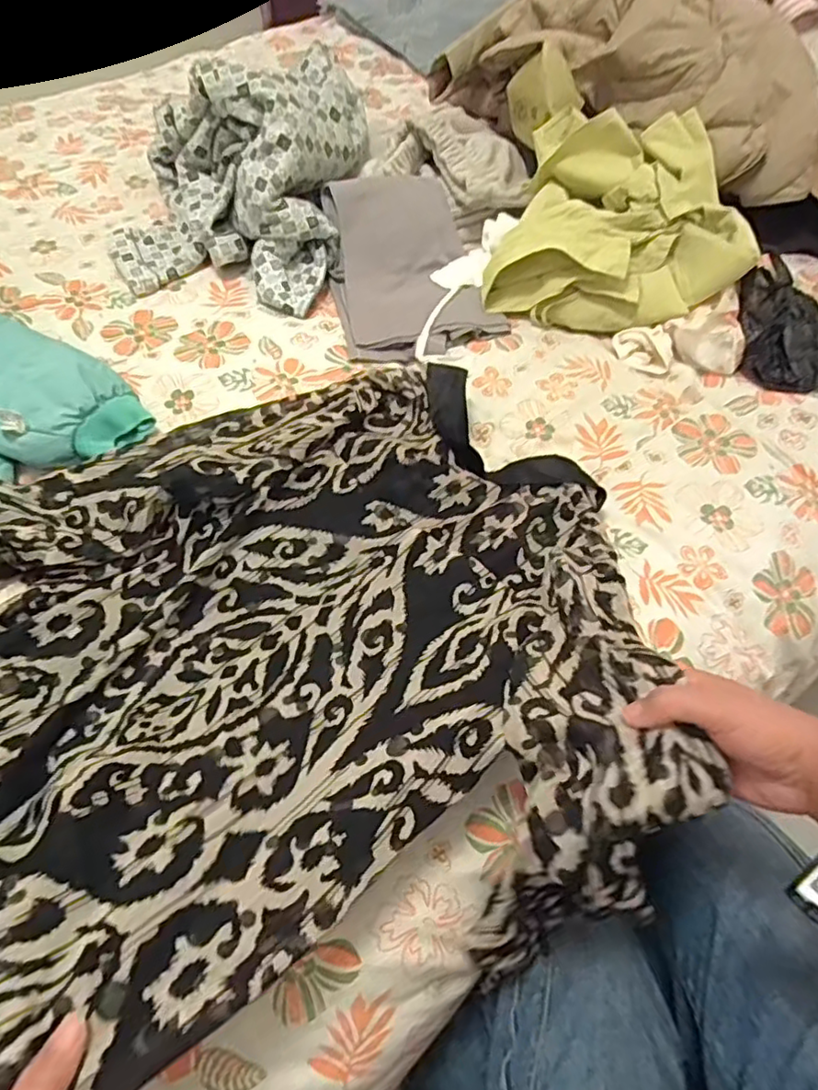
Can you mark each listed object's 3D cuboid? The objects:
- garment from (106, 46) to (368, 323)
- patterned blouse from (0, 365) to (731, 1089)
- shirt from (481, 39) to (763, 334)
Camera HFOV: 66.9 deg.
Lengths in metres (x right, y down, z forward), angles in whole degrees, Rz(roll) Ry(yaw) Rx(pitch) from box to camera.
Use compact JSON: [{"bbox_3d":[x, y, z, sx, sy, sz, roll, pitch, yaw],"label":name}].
[{"bbox_3d":[-0.231,-0.541,0.851,0.307,0.178,0.422,7,57,3],"label":"garment"},{"bbox_3d":[-0.090,0.049,0.501,0.579,0.131,0.536,-13,58,-10],"label":"patterned blouse"},{"bbox_3d":[0.273,-0.451,0.823,0.318,0.164,0.323,10,57,5],"label":"shirt"}]

